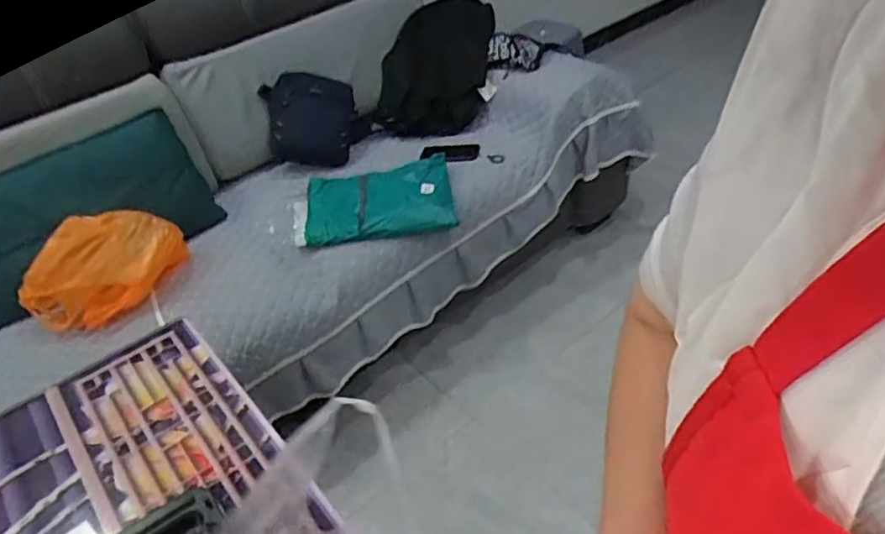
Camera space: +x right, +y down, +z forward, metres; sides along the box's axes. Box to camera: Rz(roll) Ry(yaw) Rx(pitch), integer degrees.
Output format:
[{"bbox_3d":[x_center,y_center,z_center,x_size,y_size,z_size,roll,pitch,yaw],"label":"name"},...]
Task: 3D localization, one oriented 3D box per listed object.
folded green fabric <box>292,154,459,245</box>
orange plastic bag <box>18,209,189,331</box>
[{"bbox_3d":[-0.152,-0.155,1.469,0.409,0.042,0.204,-11,59,-21],"label":"folded green fabric"},{"bbox_3d":[-0.666,0.003,1.240,0.303,0.188,0.115,-27,43,-22],"label":"orange plastic bag"}]

